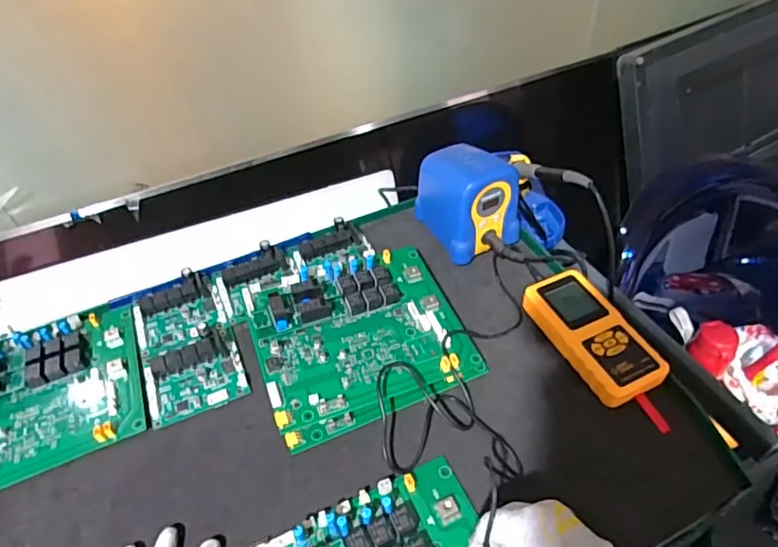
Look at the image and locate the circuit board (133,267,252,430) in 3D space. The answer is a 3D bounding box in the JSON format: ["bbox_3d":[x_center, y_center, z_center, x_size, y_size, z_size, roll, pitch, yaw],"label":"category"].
[{"bbox_3d":[-0.217,0.071,0.562,0.094,0.022,0.169,-21,48,-13],"label":"circuit board"}]

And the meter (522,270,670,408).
[{"bbox_3d":[0.202,0.060,0.528,0.071,0.031,0.143,-23,49,-15],"label":"meter"}]

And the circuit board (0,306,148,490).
[{"bbox_3d":[-0.356,0.122,0.526,0.205,0.029,0.167,-22,48,-14],"label":"circuit board"}]

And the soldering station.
[{"bbox_3d":[0.092,-0.090,0.626,0.087,0.109,0.109,-22,48,-14],"label":"soldering station"}]

